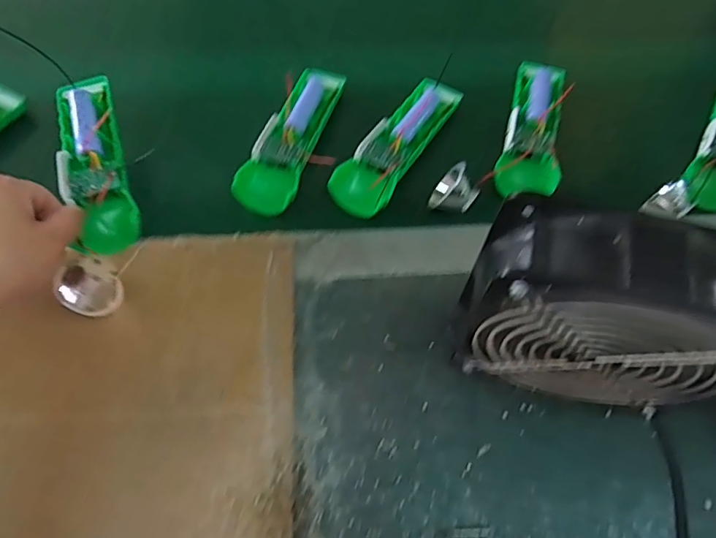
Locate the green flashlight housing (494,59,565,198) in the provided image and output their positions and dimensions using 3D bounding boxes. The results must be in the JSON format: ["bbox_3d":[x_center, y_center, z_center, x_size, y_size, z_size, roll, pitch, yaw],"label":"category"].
[{"bbox_3d":[0.156,-0.127,0.464,0.050,0.019,0.158,12,62,5],"label":"green flashlight housing"}]

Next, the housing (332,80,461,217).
[{"bbox_3d":[0.033,-0.113,0.465,0.049,0.019,0.156,30,65,14],"label":"housing"}]

